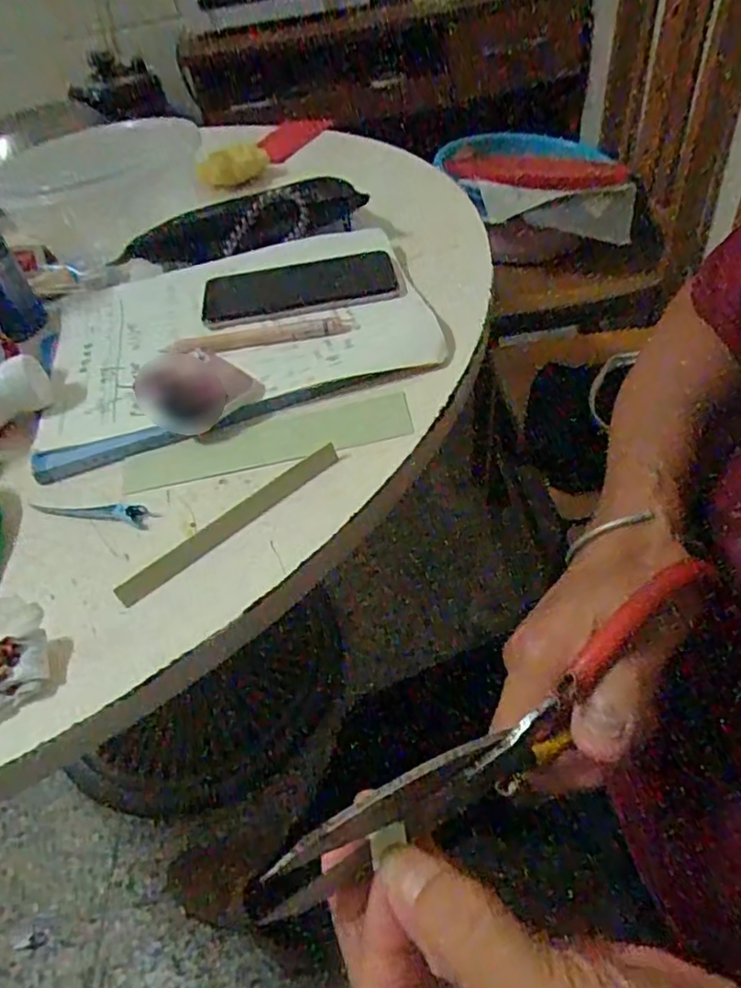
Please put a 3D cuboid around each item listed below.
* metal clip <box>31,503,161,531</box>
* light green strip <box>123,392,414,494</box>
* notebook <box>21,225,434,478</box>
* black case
[{"bbox_3d":[-0.173,0.010,0.381,0.084,0.007,0.014,4,43,13],"label":"metal clip"},{"bbox_3d":[-0.068,-0.034,0.411,0.189,0.007,0.042,-12,49,-3],"label":"light green strip"},{"bbox_3d":[-0.110,-0.136,0.498,0.294,0.017,0.254,-13,49,-3],"label":"notebook"},{"bbox_3d":[-0.123,-0.262,0.597,0.232,0.048,0.057,-14,45,-3],"label":"black case"}]

